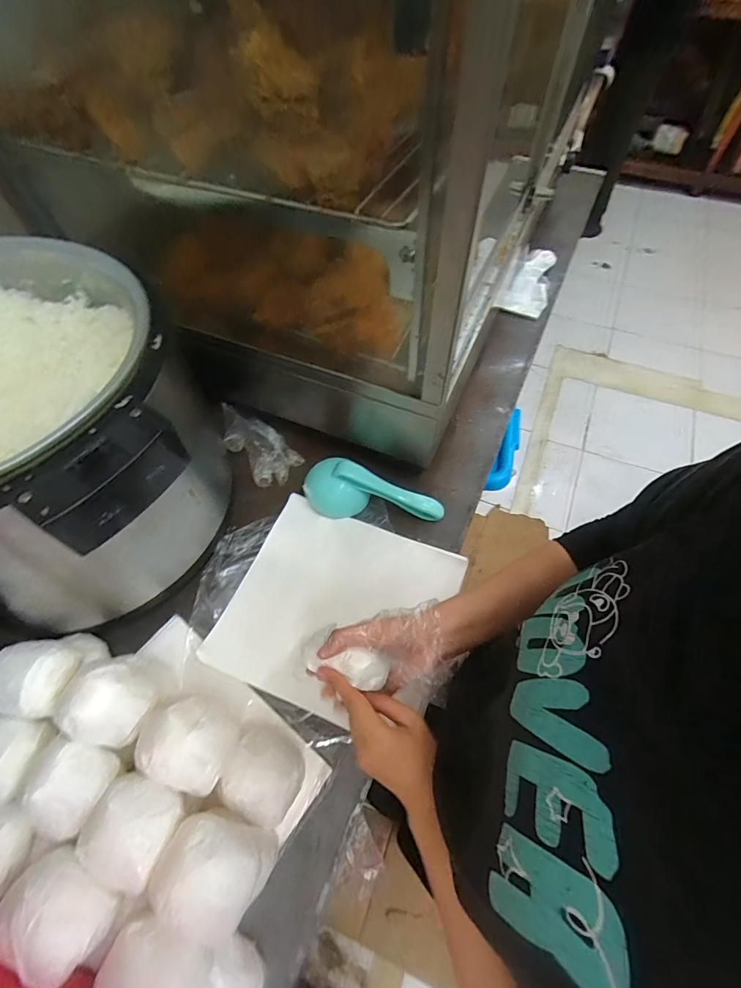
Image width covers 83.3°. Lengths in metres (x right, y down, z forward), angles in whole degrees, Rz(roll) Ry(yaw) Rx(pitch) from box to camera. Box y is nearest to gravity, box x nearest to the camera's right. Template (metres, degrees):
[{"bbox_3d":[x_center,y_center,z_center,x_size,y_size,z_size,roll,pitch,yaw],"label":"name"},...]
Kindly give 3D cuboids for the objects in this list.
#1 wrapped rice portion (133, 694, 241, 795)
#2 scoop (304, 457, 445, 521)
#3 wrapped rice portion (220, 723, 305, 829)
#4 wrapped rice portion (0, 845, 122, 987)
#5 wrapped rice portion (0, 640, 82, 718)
[{"bbox_3d":[-0.178,0.233,0.397,0.090,0.054,0.071,18,61,12],"label":"wrapped rice portion"},{"bbox_3d":[0.002,0.006,0.603,0.200,0.064,0.072,15,61,10],"label":"scoop"},{"bbox_3d":[-0.111,0.288,0.430,0.082,0.055,0.073,22,62,14],"label":"wrapped rice portion"},{"bbox_3d":[-0.250,0.329,0.325,0.079,0.044,0.060,26,63,15],"label":"wrapped rice portion"},{"bbox_3d":[-0.348,0.186,0.426,0.074,0.040,0.071,0,59,1],"label":"wrapped rice portion"}]

